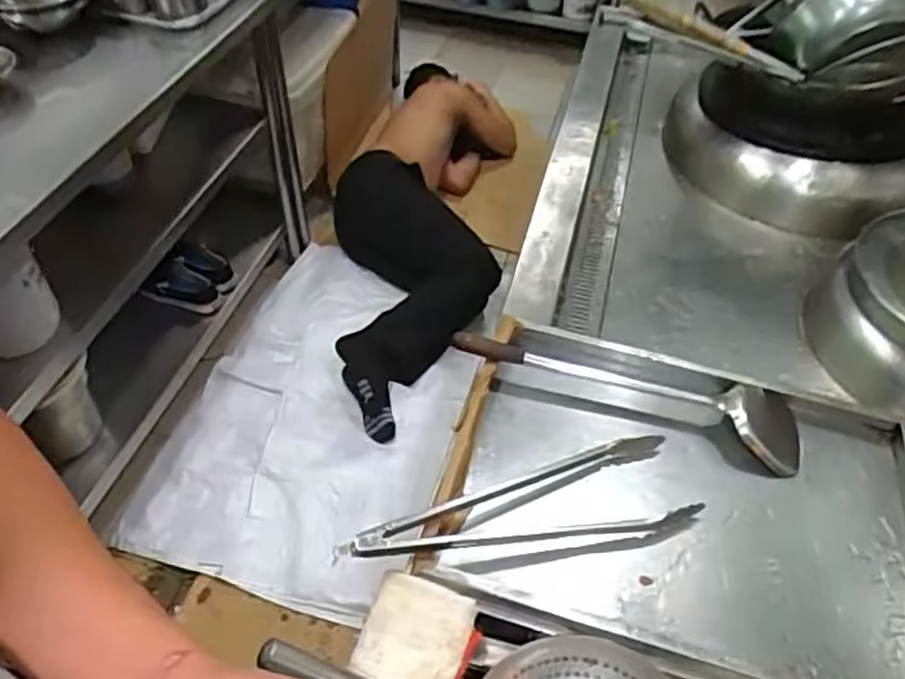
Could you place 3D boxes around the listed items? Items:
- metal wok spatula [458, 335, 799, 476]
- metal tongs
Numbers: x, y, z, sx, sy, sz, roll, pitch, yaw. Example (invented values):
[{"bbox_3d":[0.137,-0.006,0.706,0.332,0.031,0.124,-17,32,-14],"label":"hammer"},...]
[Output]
[{"bbox_3d":[0.228,0.058,0.907,0.449,0.066,0.086,16,49,9],"label":"metal wok spatula"},{"bbox_3d":[0.072,0.181,0.790,0.401,0.051,0.112,-5,49,-10],"label":"metal tongs"}]

